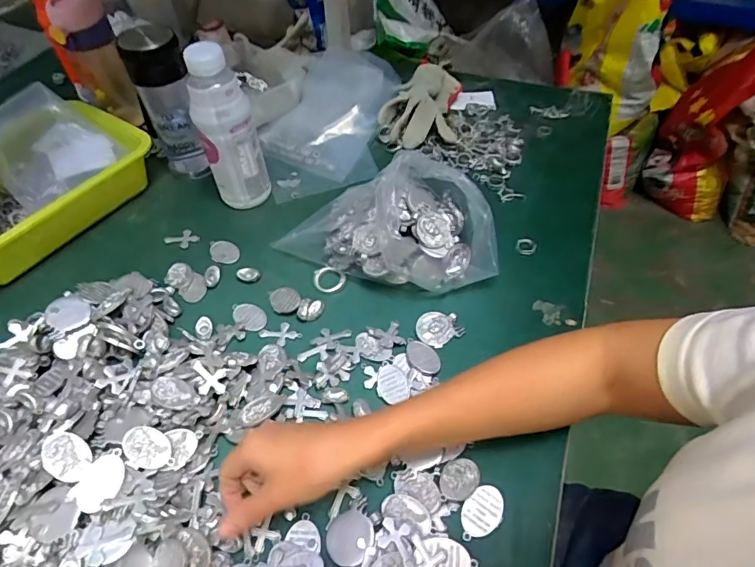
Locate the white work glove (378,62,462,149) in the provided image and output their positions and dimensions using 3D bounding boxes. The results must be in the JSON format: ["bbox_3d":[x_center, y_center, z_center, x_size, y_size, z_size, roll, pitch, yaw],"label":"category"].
[{"bbox_3d":[0.066,-0.276,0.721,0.117,0.048,0.158,6,51,4],"label":"white work glove"}]

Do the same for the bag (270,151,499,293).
[{"bbox_3d":[0.015,-0.073,0.538,0.251,0.105,0.128,17,52,13],"label":"bag"}]

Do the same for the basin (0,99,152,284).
[{"bbox_3d":[-0.435,-0.122,0.590,0.169,0.084,0.265,30,56,22],"label":"basin"}]

